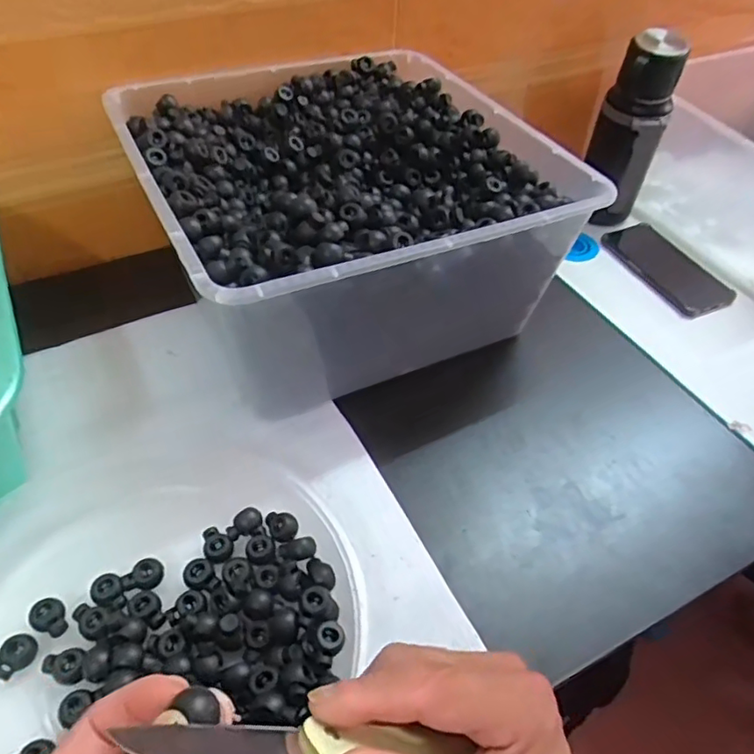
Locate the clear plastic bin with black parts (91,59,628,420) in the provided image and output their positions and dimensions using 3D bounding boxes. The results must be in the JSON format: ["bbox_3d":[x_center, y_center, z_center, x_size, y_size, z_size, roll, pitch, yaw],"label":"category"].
[{"bbox_3d":[-0.030,-0.132,0.496,0.289,0.150,0.297,-21,53,-20],"label":"clear plastic bin with black parts"}]

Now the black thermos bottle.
[{"bbox_3d":[0.307,-0.295,0.730,0.075,0.227,0.065,17,50,12],"label":"black thermos bottle"}]

